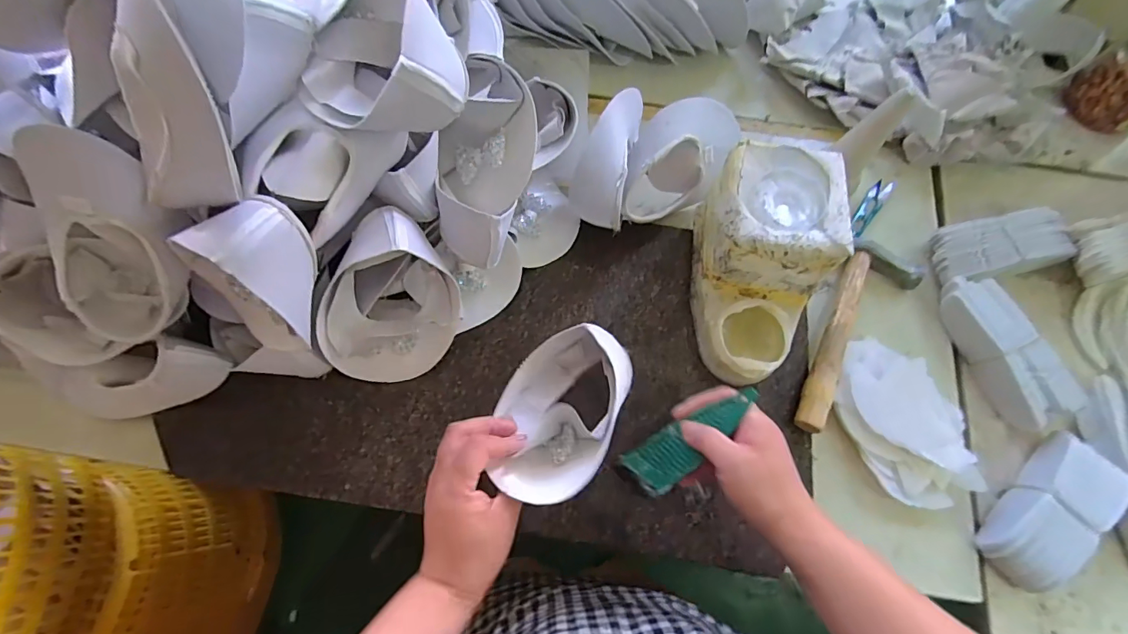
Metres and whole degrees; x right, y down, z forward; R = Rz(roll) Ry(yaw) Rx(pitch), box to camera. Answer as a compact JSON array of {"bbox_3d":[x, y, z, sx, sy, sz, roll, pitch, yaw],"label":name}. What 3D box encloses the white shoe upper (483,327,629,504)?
[{"bbox_3d":[-0.005,0.077,0.404,0.098,0.069,0.150,22,71,7],"label":"white shoe upper"}]

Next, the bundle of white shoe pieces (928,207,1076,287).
[{"bbox_3d":[0.494,-0.078,0.545,0.146,0.041,0.068,-10,70,-5],"label":"bundle of white shoe pieces"}]

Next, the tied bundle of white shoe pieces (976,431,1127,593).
[{"bbox_3d":[0.469,0.187,0.453,0.068,0.043,0.152,43,74,13],"label":"tied bundle of white shoe pieces"}]

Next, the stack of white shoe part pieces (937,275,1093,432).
[{"bbox_3d":[0.466,0.031,0.504,0.068,0.036,0.162,-22,72,-9],"label":"stack of white shoe part pieces"}]

